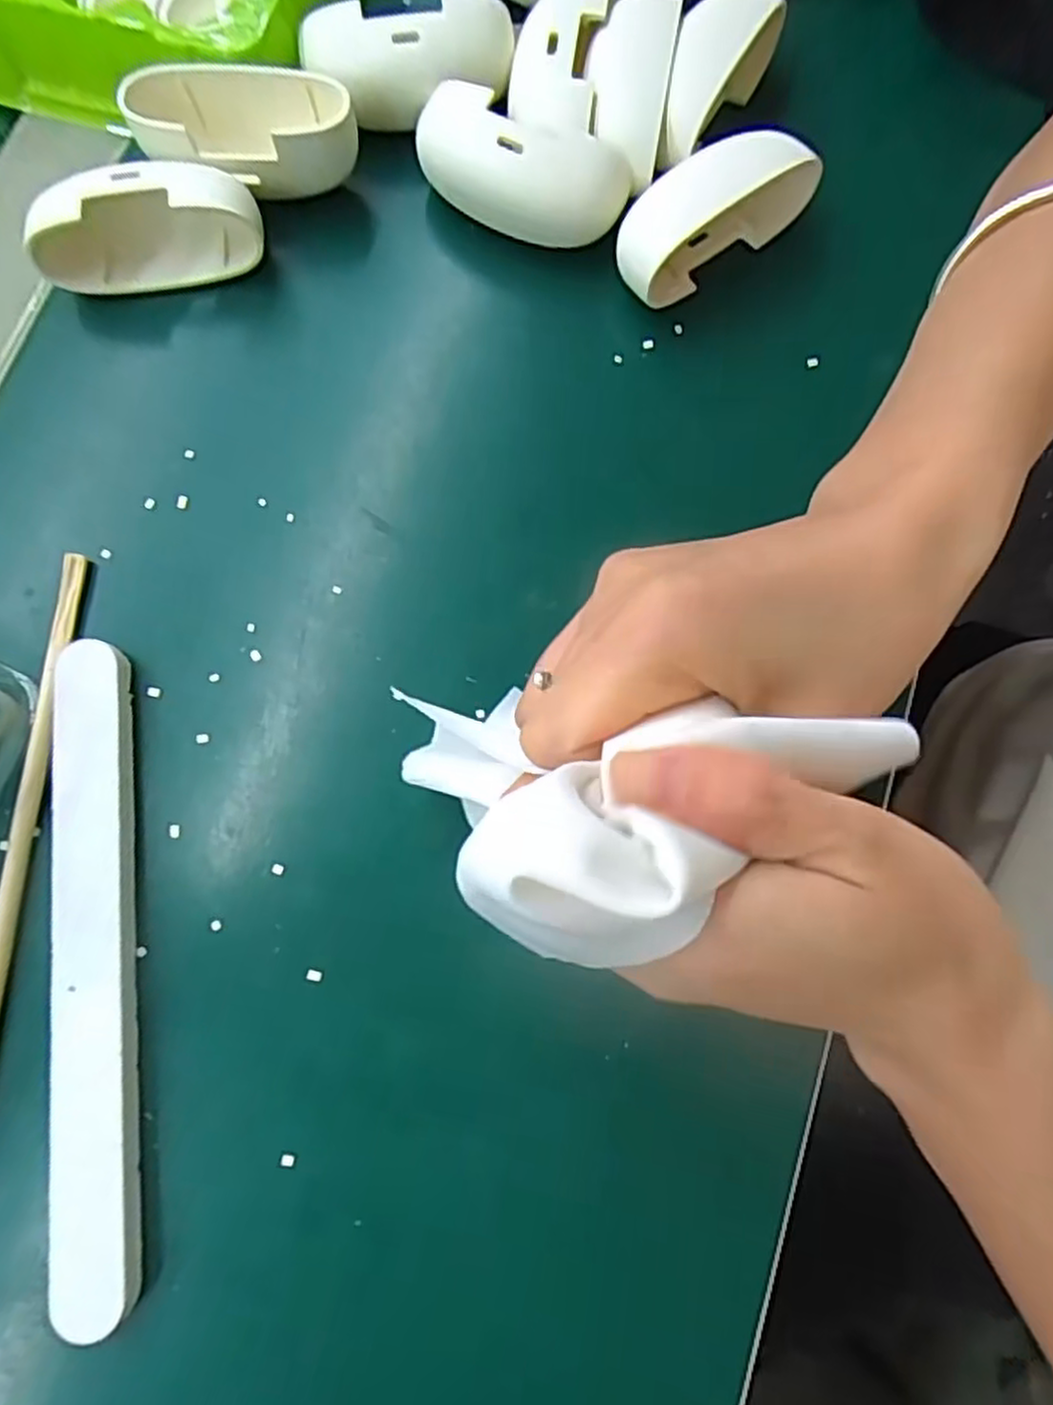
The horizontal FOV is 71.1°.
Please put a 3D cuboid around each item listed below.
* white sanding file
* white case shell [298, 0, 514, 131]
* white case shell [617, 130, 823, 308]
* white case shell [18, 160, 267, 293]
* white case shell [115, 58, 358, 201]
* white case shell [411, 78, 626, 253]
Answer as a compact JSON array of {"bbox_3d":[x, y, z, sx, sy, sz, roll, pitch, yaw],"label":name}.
[{"bbox_3d":[-0.116,0.068,0.196,0.021,0.007,0.170,-6,78,-9],"label":"white sanding file"},{"bbox_3d":[-0.038,-0.209,0.240,0.067,0.023,0.025,-9,79,-3],"label":"white case shell"},{"bbox_3d":[0.060,-0.157,0.234,0.065,0.028,0.028,-31,81,-7],"label":"white case shell"},{"bbox_3d":[-0.119,-0.149,0.228,0.069,0.022,0.024,-9,79,-3],"label":"white case shell"},{"bbox_3d":[-0.088,-0.180,0.237,0.069,0.029,0.029,2,79,-1],"label":"white case shell"},{"bbox_3d":[-0.003,-0.167,0.235,0.067,0.028,0.026,22,79,3],"label":"white case shell"}]

